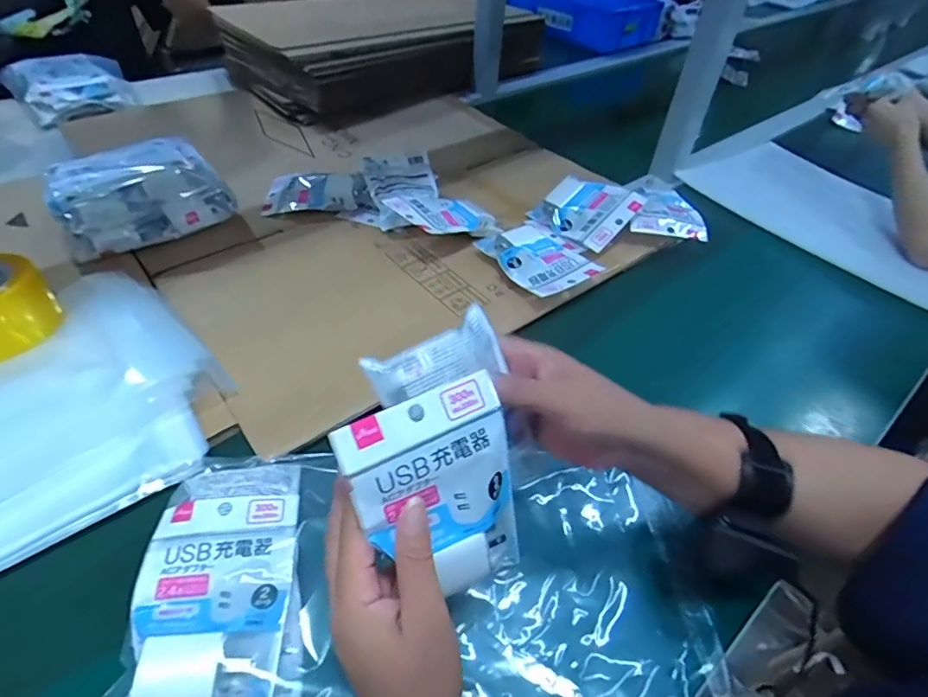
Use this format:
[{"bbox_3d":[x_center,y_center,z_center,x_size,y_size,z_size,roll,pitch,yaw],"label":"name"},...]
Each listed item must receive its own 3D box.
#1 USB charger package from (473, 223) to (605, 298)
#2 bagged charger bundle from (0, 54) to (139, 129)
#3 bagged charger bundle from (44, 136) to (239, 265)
[{"bbox_3d":[0.085,-0.116,0.611,0.102,0.026,0.162,-21,49,-23],"label":"USB charger package"},{"bbox_3d":[-0.685,-0.460,0.877,0.170,0.067,0.152,-31,54,-31],"label":"bagged charger bundle"},{"bbox_3d":[-0.395,-0.190,0.617,0.180,0.069,0.132,-24,51,-26],"label":"bagged charger bundle"}]

